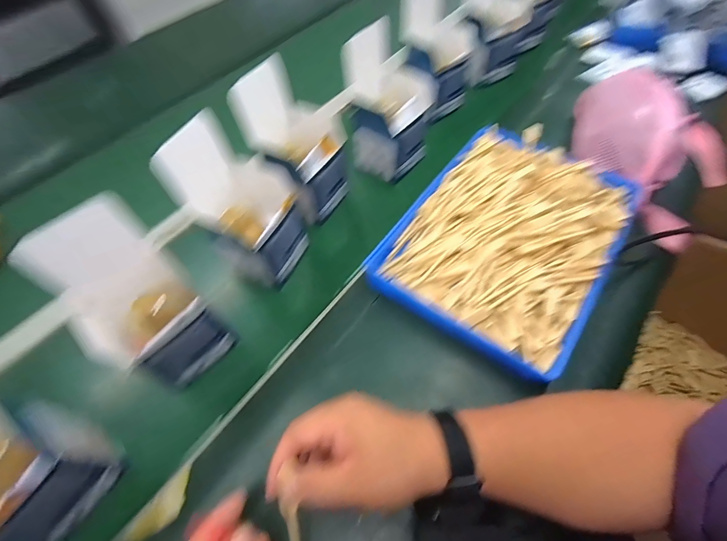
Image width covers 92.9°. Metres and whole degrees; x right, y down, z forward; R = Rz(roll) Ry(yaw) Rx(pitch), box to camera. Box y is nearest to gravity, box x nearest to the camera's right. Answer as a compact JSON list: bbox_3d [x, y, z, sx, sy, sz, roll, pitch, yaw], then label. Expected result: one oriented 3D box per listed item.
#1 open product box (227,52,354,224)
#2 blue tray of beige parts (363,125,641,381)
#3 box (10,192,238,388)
[{"bbox_3d":[-0.081,-0.163,0.455,0.098,0.165,0.101,29,64,19],"label":"open product box"},{"bbox_3d":[0.180,-0.048,0.443,0.234,0.044,0.319,32,65,21],"label":"blue tray of beige parts"},{"bbox_3d":[-0.227,0.028,0.346,0.130,0.157,0.096,39,68,23],"label":"box"}]

